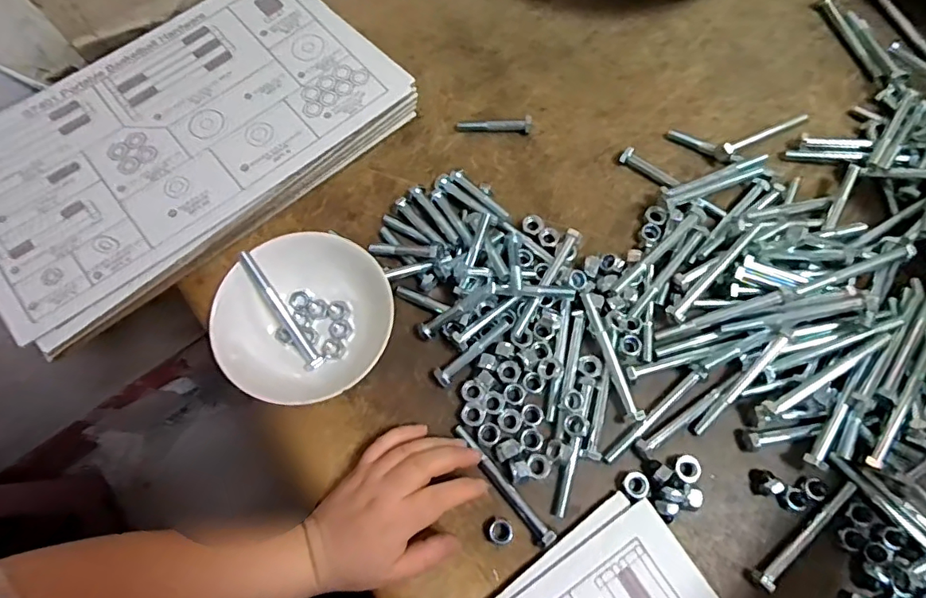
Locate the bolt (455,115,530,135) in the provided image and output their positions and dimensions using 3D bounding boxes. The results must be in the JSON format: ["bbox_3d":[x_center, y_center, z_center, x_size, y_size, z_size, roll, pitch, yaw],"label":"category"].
[{"bbox_3d":[0.030,-0.167,0.528,0.070,0.012,0.012,-1,69,2],"label":"bolt"}]

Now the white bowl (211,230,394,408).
[{"bbox_3d":[-0.118,0.015,0.432,0.125,0.059,0.119,-1,69,2],"label":"white bowl"}]

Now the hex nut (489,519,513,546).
[{"bbox_3d":[0.028,0.168,0.397,0.017,0.014,0.017,37,75,15],"label":"hex nut"}]

